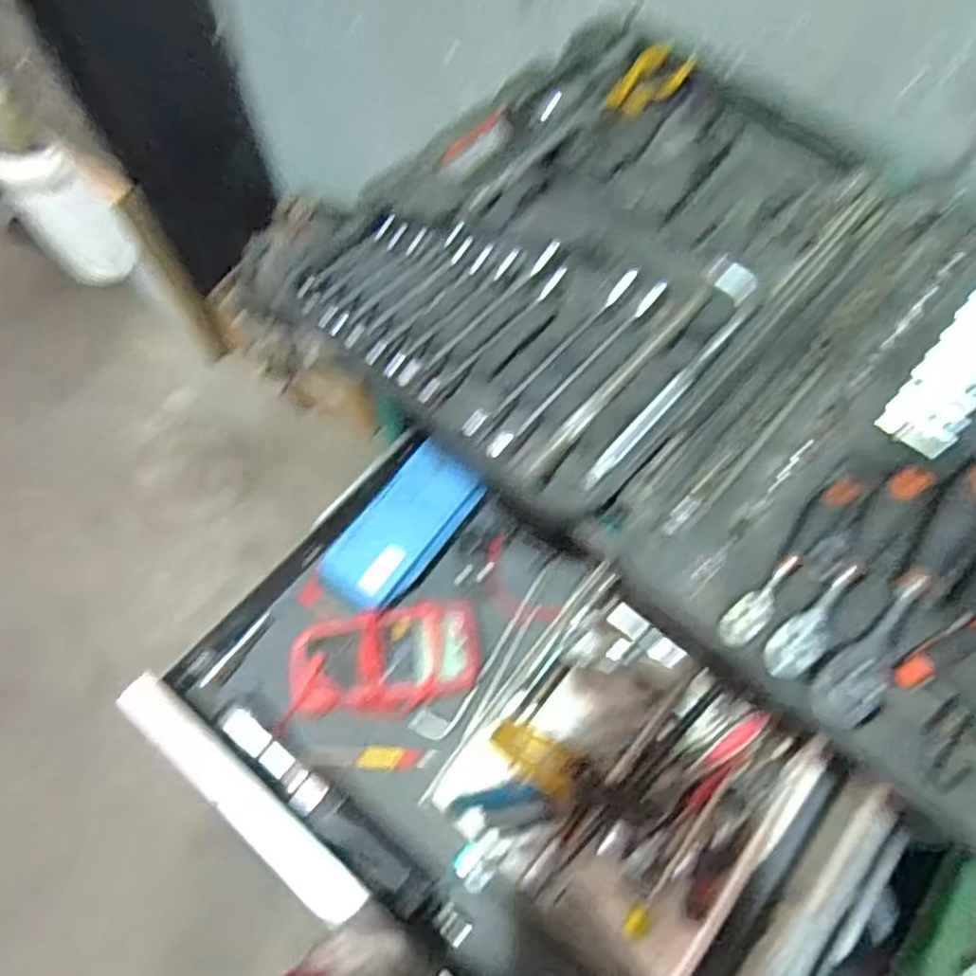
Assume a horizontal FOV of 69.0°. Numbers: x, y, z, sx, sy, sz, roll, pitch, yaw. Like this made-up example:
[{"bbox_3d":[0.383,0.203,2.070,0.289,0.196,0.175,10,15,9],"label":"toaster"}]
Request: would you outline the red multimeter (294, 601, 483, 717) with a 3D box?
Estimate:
[{"bbox_3d":[-0.097,0.166,0.683,0.176,0.048,0.090,-6,64,-3],"label":"red multimeter"}]

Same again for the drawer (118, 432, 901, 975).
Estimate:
[{"bbox_3d":[0.024,0.237,0.653,0.589,0.074,0.395,36,69,16],"label":"drawer"}]

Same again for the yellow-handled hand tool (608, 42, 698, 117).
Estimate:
[{"bbox_3d":[0.165,-0.414,0.723,0.051,0.016,0.103,35,69,16],"label":"yellow-handled hand tool"}]

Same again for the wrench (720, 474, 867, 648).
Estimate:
[{"bbox_3d":[0.218,0.047,0.506,0.027,0.018,0.160,40,70,18],"label":"wrench"}]

